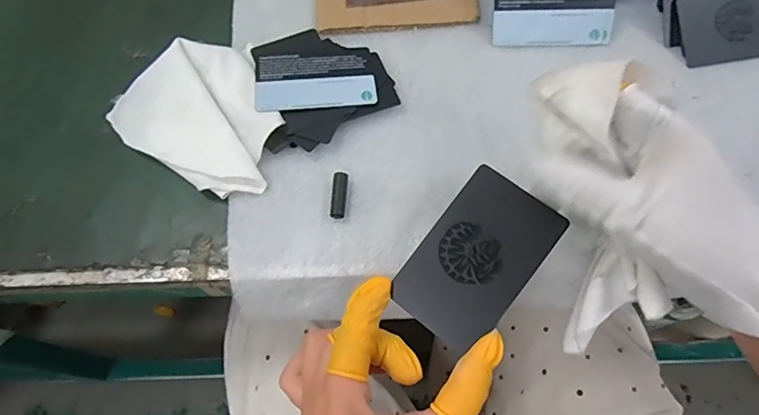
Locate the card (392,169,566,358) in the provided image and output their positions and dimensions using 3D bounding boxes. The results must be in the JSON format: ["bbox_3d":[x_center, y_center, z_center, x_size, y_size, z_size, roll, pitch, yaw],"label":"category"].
[{"bbox_3d":[0.049,0.026,0.243,0.053,0.004,0.085,37,90,12],"label":"card"}]

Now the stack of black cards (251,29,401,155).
[{"bbox_3d":[-0.043,-0.092,0.350,0.096,0.013,0.095,-20,67,-8],"label":"stack of black cards"}]

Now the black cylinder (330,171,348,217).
[{"bbox_3d":[-0.027,-0.008,0.318,0.010,0.010,0.030,4,66,3],"label":"black cylinder"}]

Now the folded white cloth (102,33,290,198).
[{"bbox_3d":[-0.120,-0.069,0.338,0.124,0.022,0.098,31,70,14],"label":"folded white cloth"}]

